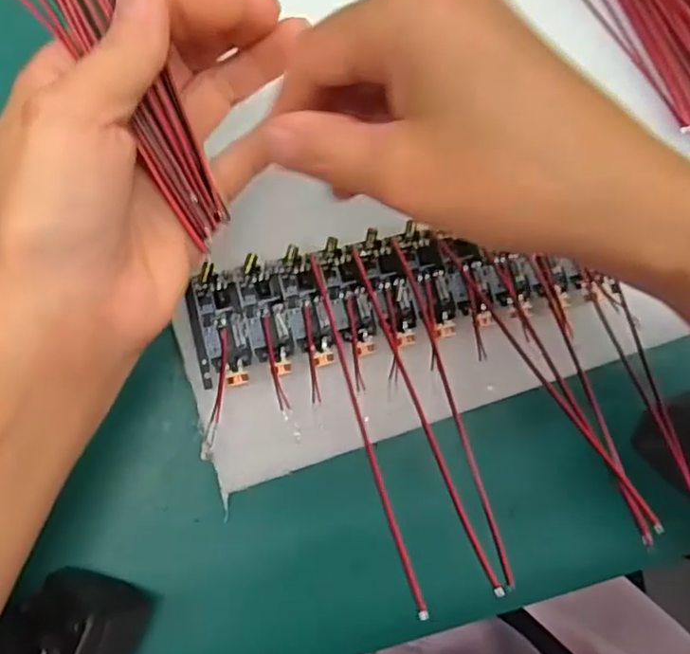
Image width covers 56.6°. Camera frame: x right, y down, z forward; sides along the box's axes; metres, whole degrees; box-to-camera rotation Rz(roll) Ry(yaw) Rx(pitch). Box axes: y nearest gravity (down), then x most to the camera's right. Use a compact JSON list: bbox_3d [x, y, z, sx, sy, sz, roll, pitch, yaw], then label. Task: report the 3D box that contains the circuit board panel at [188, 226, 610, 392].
[{"bbox_3d":[0.021,-0.015,0.243,0.152,0.009,0.044,-13,84,-9],"label":"circuit board panel"}]

